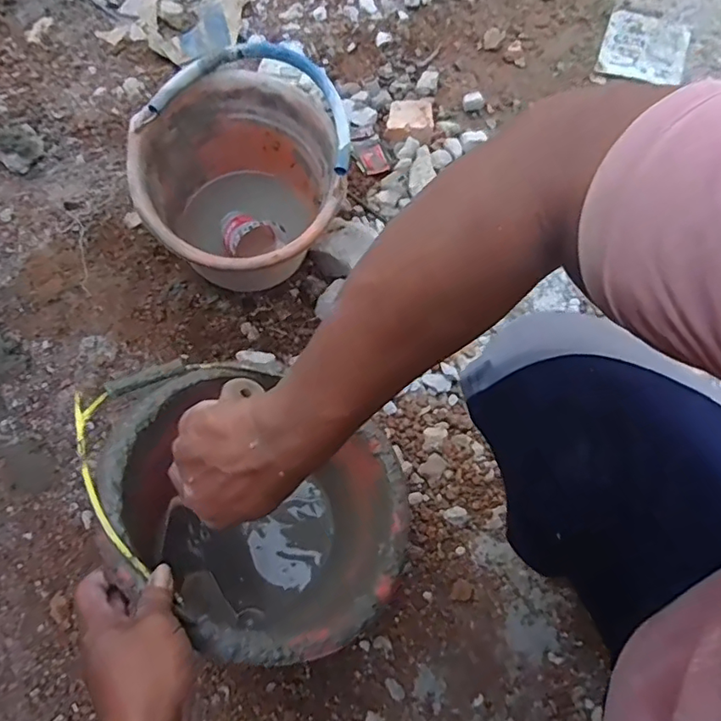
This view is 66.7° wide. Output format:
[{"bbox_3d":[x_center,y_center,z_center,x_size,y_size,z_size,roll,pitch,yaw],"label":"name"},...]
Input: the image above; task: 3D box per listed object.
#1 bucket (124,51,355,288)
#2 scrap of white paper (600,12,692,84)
[{"bbox_3d":[-0.144,-0.218,0.760,0.252,0.246,0.288,-8,68,-3],"label":"bucket"},{"bbox_3d":[0.548,-0.598,1.051,0.152,0.010,0.172,17,67,8],"label":"scrap of white paper"}]

